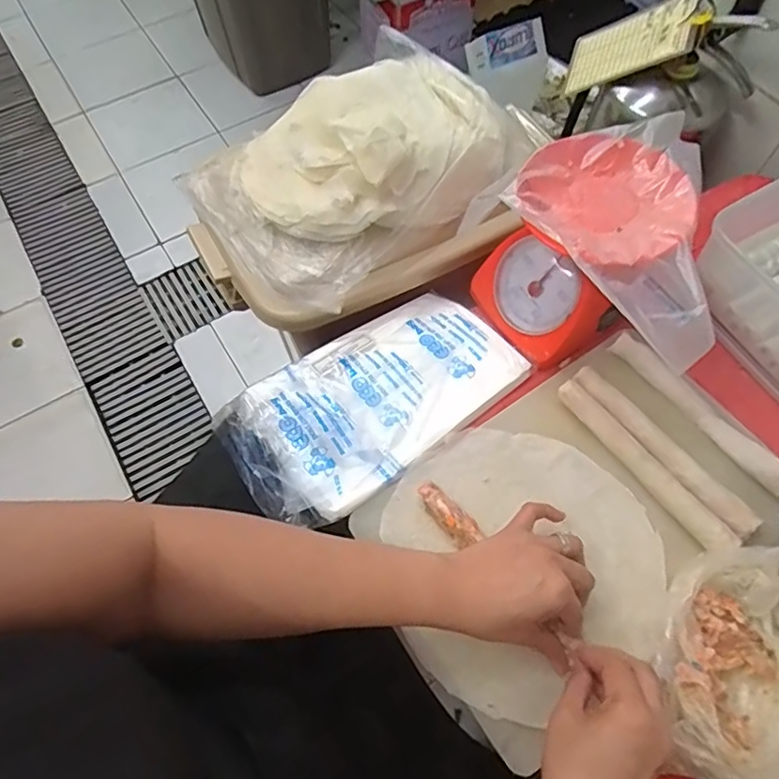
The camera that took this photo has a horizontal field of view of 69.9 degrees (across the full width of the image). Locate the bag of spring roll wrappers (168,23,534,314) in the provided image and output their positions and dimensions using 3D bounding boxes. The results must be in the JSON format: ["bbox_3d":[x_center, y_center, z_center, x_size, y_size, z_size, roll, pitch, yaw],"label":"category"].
[{"bbox_3d":[-0.040,-0.271,0.683,0.358,0.120,0.271,-36,68,-15],"label":"bag of spring roll wrappers"}]

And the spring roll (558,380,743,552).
[{"bbox_3d":[0.249,0.070,0.553,0.033,0.024,0.207,-31,67,-13],"label":"spring roll"}]

